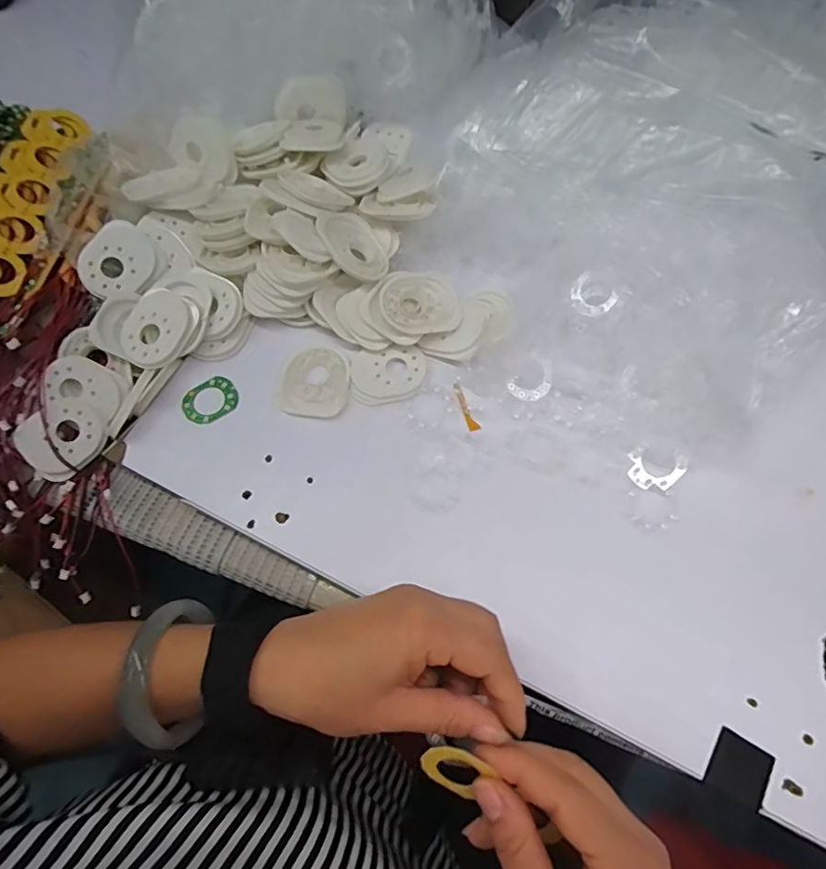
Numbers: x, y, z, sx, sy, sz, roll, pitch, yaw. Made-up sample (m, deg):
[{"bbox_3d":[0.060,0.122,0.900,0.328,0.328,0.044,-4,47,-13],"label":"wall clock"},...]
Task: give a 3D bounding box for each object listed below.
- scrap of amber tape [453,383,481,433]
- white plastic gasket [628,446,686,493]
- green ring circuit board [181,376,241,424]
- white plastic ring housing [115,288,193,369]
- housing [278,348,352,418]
[{"bbox_3d":[0.037,-0.019,0.374,0.008,0.005,0.037,-21,69,-9],"label":"scrap of amber tape"},{"bbox_3d":[0.161,0.024,0.348,0.034,0.009,0.026,18,68,7],"label":"white plastic gasket"},{"bbox_3d":[-0.144,-0.025,0.374,0.039,0.004,0.029,-31,70,-12],"label":"green ring circuit board"},{"bbox_3d":[-0.180,-0.074,0.372,0.043,0.009,0.057,30,83,3],"label":"white plastic ring housing"},{"bbox_3d":[-0.070,-0.039,0.380,0.049,0.005,0.055,6,67,2],"label":"housing"}]

